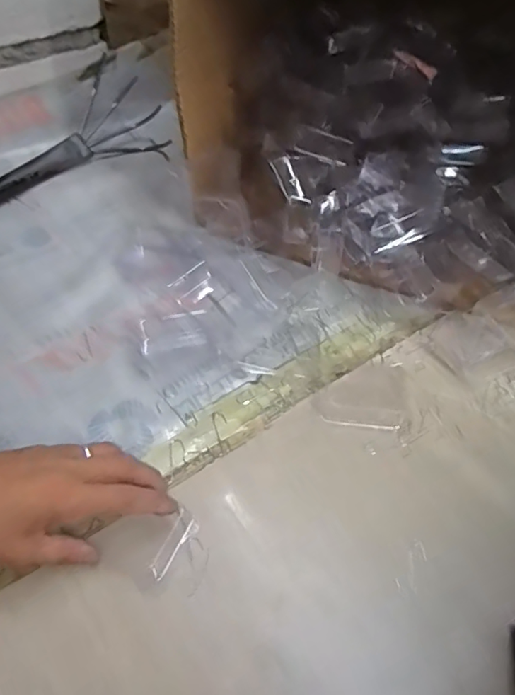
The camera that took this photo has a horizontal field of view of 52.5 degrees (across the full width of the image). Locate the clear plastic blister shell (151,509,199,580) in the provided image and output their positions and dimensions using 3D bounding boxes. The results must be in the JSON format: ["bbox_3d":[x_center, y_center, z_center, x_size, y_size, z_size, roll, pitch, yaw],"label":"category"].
[{"bbox_3d":[-0.061,0.144,0.384,0.016,0.014,0.051,24,50,14],"label":"clear plastic blister shell"}]

